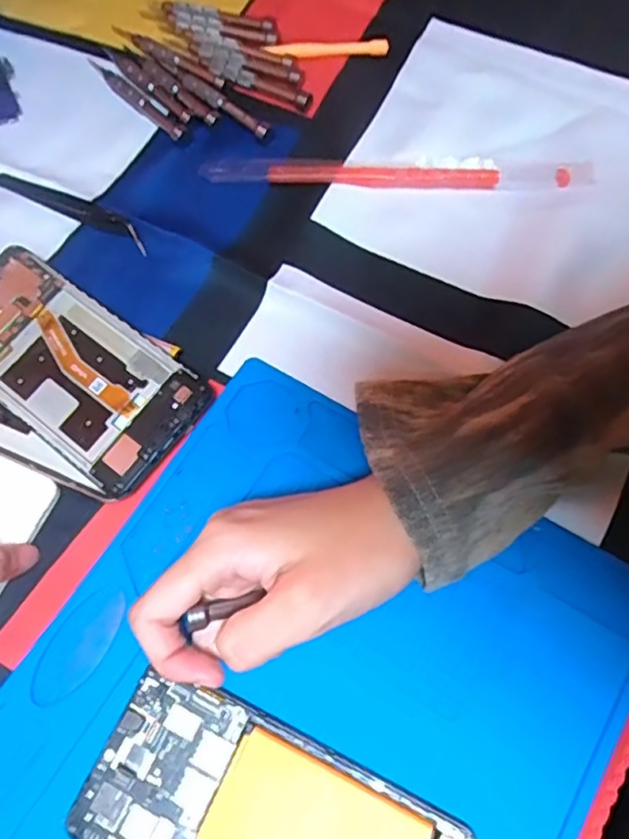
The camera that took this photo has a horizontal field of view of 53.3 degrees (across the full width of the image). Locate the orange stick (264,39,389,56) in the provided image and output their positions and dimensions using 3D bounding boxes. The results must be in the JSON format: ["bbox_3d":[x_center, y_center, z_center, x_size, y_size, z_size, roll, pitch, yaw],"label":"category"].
[{"bbox_3d":[0.009,-0.245,0.414,0.079,0.008,0.010,-2,68,2],"label":"orange stick"}]

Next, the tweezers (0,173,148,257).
[{"bbox_3d":[-0.145,-0.128,0.368,0.115,0.013,0.014,28,72,13],"label":"tweezers"}]

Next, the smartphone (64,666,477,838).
[{"bbox_3d":[-0.018,0.161,0.245,0.147,0.004,0.071,23,71,10],"label":"smartphone"}]

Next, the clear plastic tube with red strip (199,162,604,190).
[{"bbox_3d":[0.046,-0.144,0.364,0.226,0.013,0.021,4,68,4],"label":"clear plastic tube with red strip"}]

